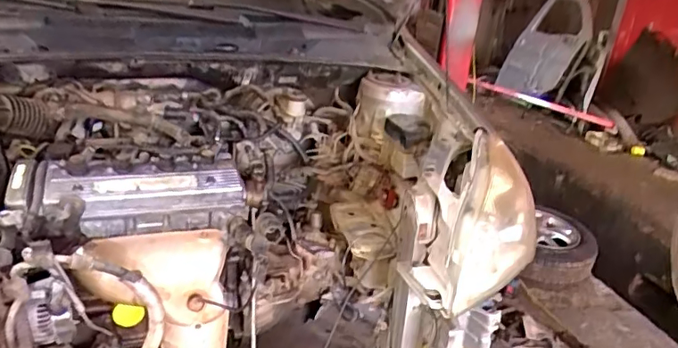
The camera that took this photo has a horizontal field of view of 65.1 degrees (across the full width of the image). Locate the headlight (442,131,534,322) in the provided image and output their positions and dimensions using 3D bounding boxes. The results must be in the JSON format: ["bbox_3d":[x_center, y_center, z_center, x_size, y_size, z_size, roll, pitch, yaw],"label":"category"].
[{"bbox_3d":[0.339,0.113,1.135,0.167,0.245,0.419,13,25,15],"label":"headlight"}]

